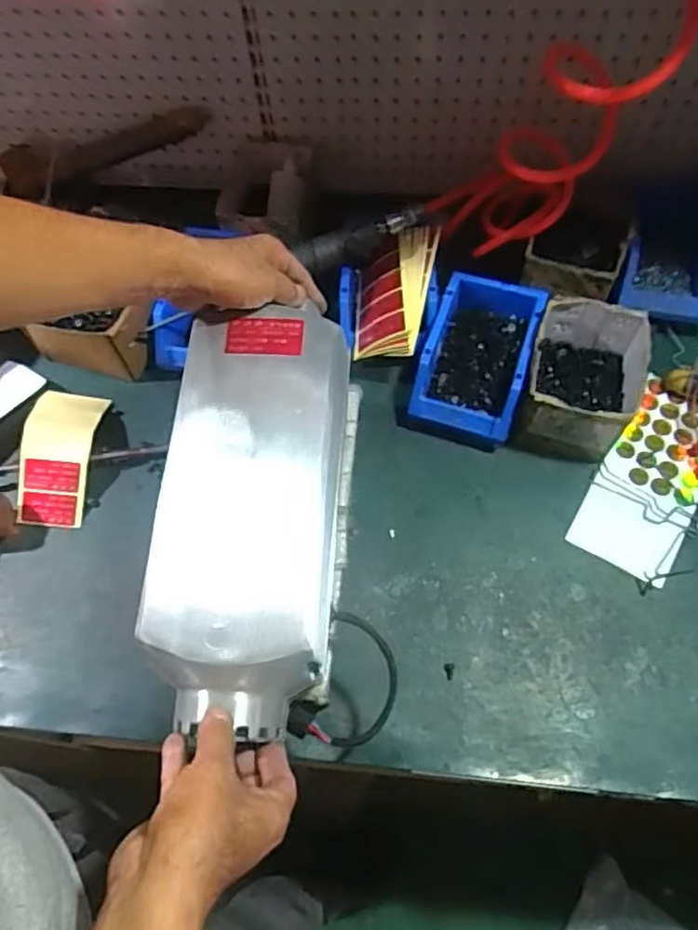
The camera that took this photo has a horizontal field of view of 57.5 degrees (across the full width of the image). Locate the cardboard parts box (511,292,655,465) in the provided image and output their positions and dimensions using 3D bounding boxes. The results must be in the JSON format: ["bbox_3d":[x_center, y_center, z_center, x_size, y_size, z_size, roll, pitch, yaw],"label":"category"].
[{"bbox_3d":[0.262,-0.095,0.714,0.115,0.097,0.153,16,65,11],"label":"cardboard parts box"}]

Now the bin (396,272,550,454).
[{"bbox_3d":[0.145,-0.123,0.747,0.123,0.086,0.177,17,65,12],"label":"bin"}]

